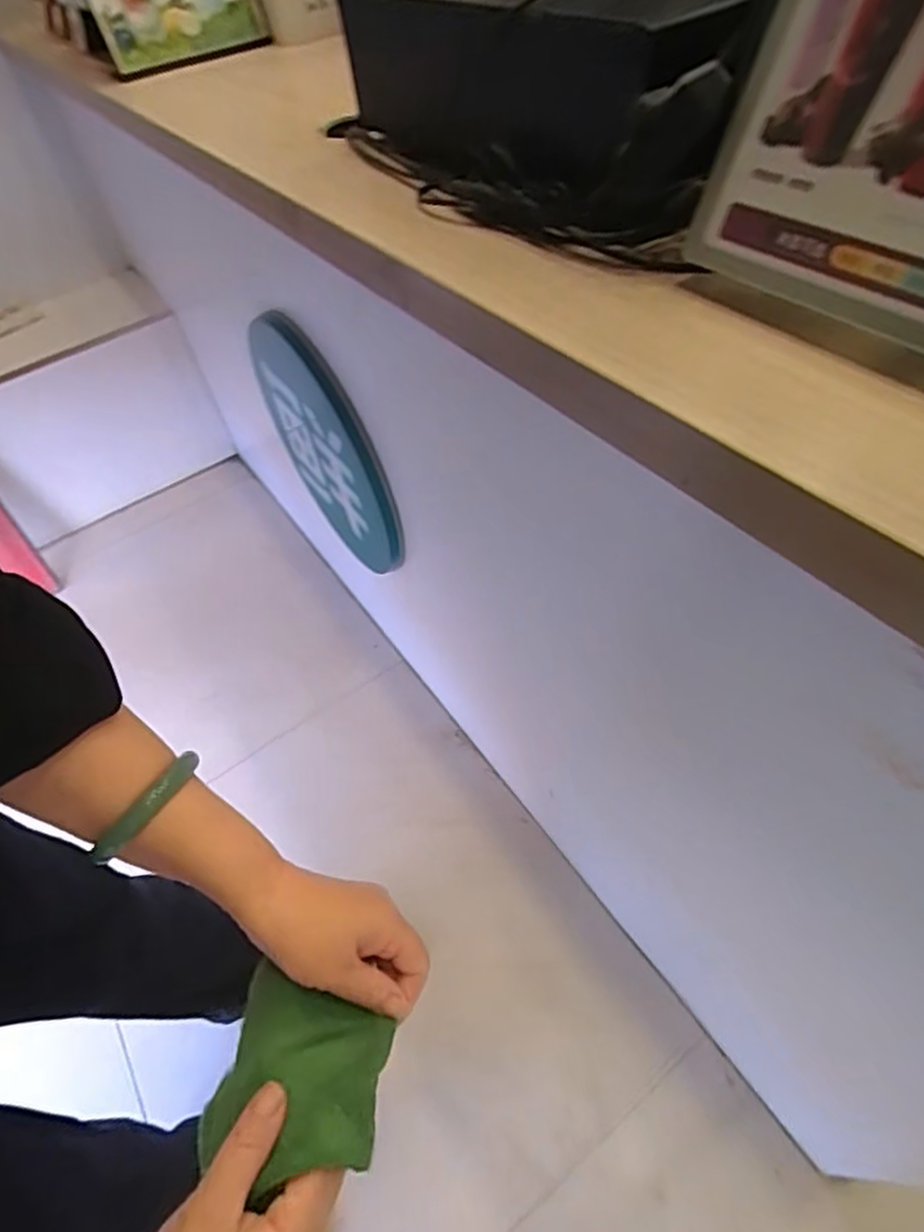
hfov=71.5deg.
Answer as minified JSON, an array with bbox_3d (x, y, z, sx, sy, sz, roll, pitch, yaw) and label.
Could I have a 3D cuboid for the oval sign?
[{"bbox_3d":[-0.202,-0.244,0.928,0.022,0.353,0.364,-34,57,-21],"label":"oval sign"}]

